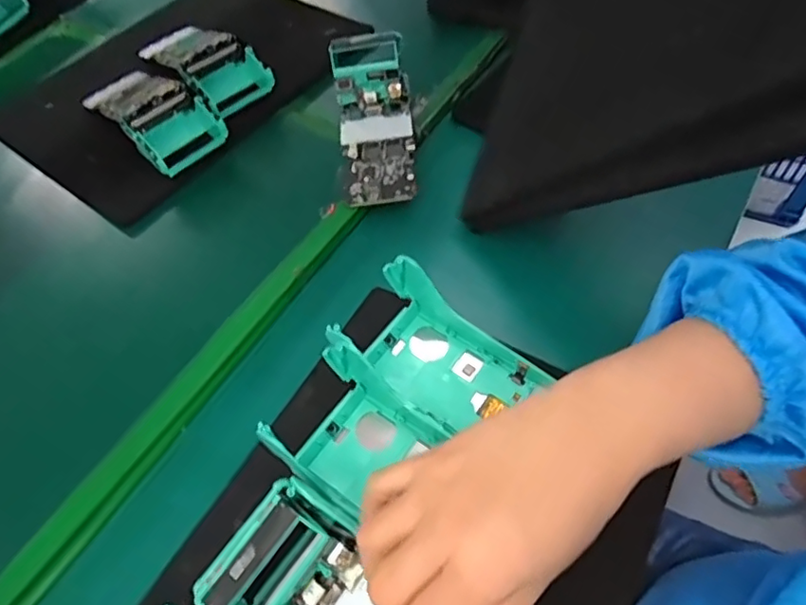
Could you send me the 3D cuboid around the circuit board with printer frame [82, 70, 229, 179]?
[{"bbox_3d":[-0.240,-0.185,0.547,0.071,0.049,0.169,-40,63,-19],"label":"circuit board with printer frame"}]

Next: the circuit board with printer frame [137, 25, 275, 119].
[{"bbox_3d":[-0.205,-0.248,0.589,0.072,0.052,0.172,-38,62,-18],"label":"circuit board with printer frame"}]

